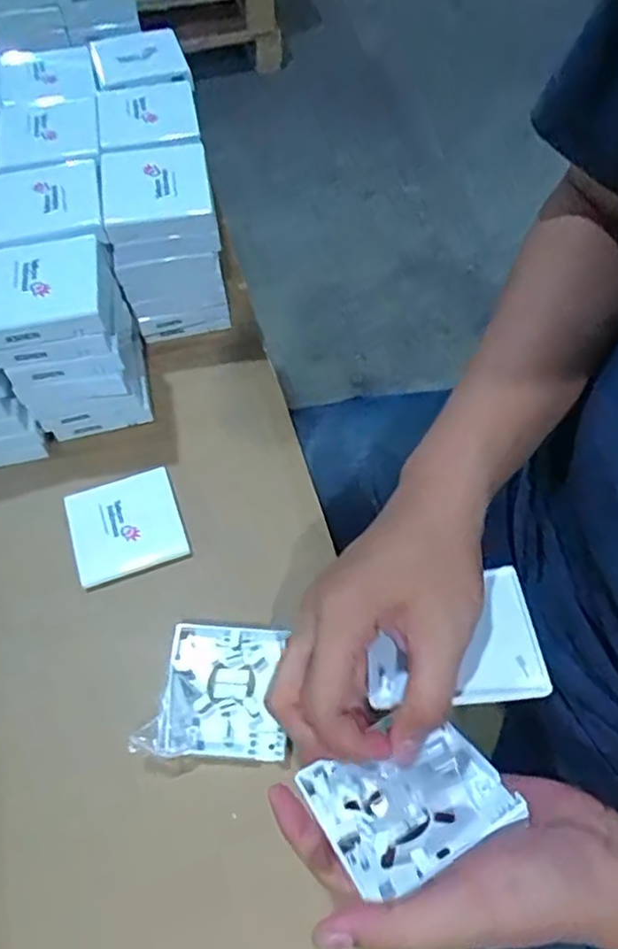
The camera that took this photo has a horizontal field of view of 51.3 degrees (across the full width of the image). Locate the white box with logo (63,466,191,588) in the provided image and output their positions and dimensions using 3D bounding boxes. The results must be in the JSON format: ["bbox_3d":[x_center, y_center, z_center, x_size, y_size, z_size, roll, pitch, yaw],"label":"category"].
[{"bbox_3d":[-0.148,0.040,0.519,0.085,0.014,0.083,-18,61,-11],"label":"white box with logo"}]

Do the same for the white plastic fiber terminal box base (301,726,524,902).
[{"bbox_3d":[0.049,0.166,0.327,0.091,0.009,0.070,-23,34,-7],"label":"white plastic fiber terminal box base"}]

